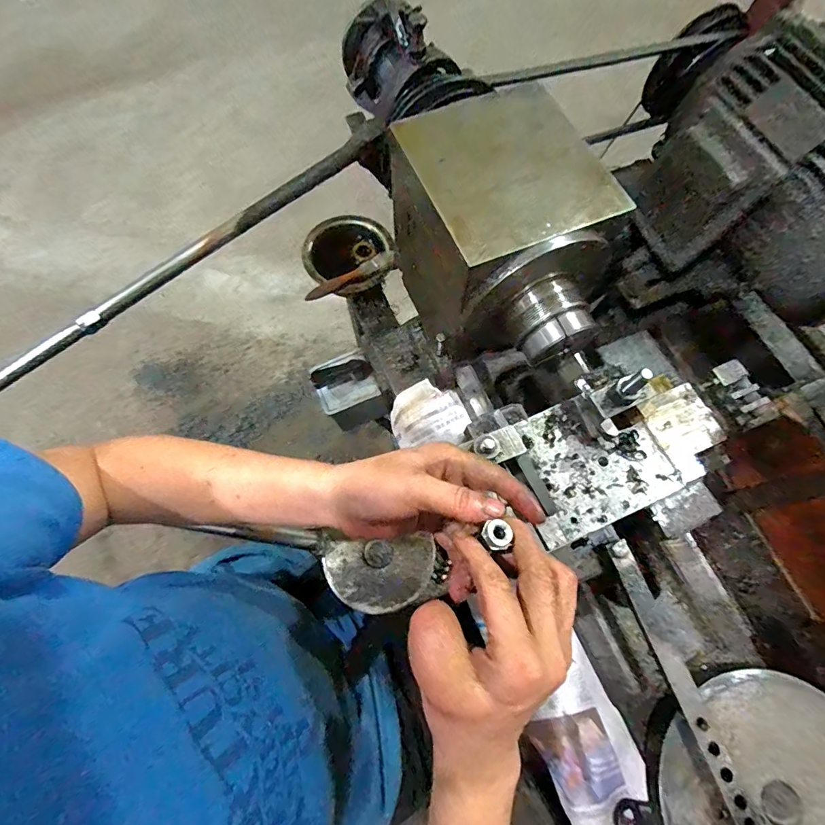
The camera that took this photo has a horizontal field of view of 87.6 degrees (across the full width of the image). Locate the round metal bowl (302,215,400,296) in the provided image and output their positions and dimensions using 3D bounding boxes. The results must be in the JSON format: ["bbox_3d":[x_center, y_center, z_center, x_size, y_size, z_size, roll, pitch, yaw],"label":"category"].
[{"bbox_3d":[-0.096,-0.235,0.653,0.131,0.045,0.126,0,70,-1],"label":"round metal bowl"}]

